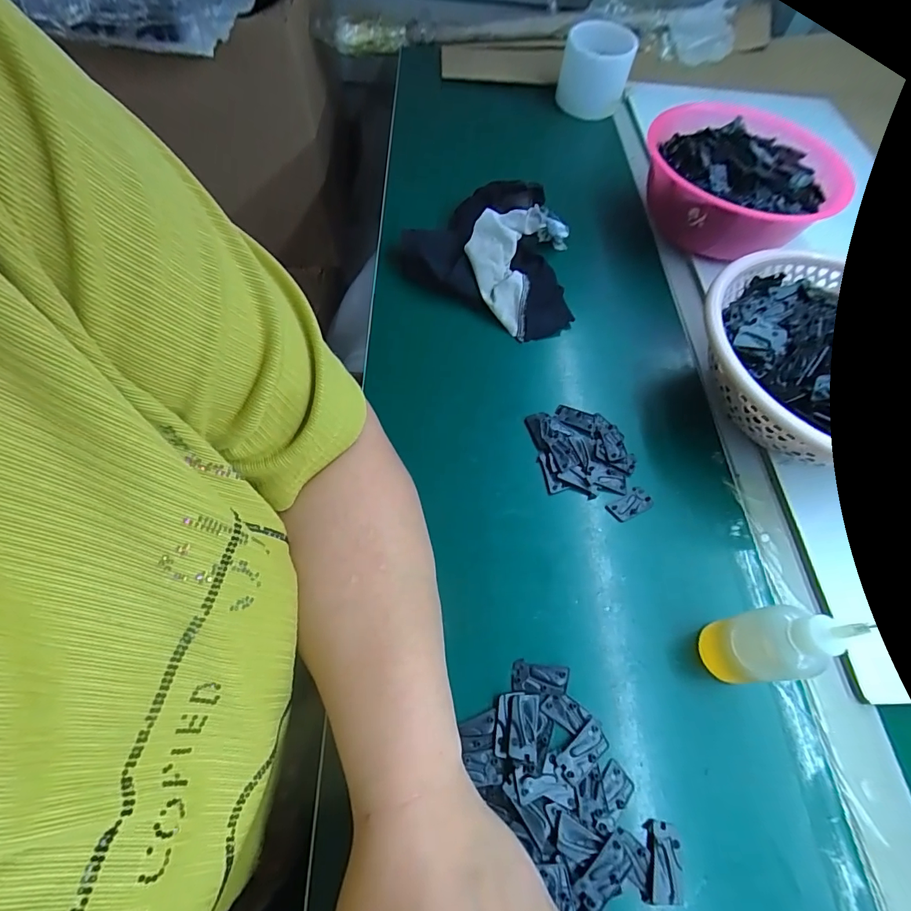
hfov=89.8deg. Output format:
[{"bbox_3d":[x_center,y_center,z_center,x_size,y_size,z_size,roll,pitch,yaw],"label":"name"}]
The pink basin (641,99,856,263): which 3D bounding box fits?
[{"bbox_3d":[0.271,-0.264,0.469,0.162,0.095,0.166,1,61,-2],"label":"pink basin"}]

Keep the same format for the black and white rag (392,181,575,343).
[{"bbox_3d":[0.047,-0.202,0.448,0.182,0.056,0.145,32,65,14],"label":"black and white rag"}]

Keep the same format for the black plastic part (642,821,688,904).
[{"bbox_3d":[0.112,0.219,0.245,0.021,0.006,0.035,13,62,4],"label":"black plastic part"}]

